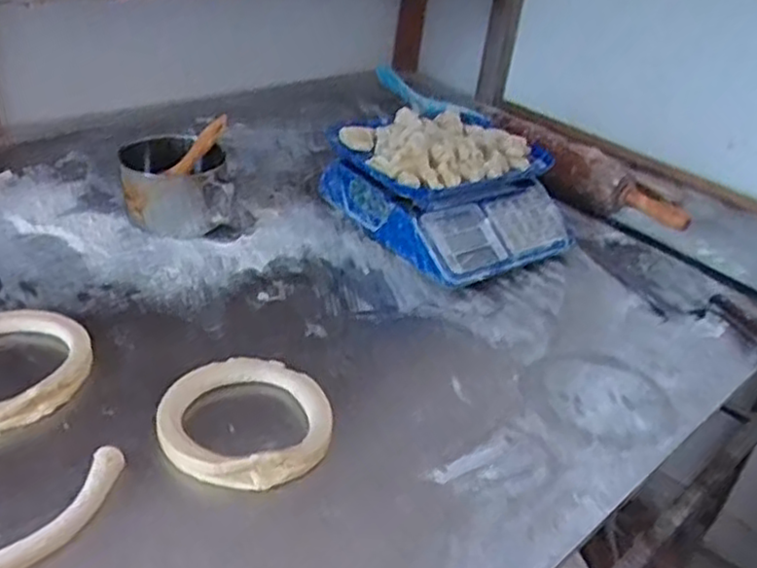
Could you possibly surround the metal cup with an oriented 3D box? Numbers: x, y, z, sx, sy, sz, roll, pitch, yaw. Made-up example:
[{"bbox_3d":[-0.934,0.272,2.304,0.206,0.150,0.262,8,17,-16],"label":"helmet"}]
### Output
[{"bbox_3d":[-0.284,-0.135,1.036,0.140,0.106,0.140,-5,33,-16],"label":"metal cup"}]

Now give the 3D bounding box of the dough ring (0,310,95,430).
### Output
[{"bbox_3d":[-0.376,0.085,0.730,0.165,0.028,0.165,4,32,-3],"label":"dough ring"}]

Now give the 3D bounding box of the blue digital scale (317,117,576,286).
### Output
[{"bbox_3d":[0.105,-0.135,1.105,0.264,0.116,0.325,-16,39,-34],"label":"blue digital scale"}]

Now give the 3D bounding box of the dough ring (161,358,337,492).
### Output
[{"bbox_3d":[-0.126,0.127,0.710,0.160,0.024,0.158,4,32,-3],"label":"dough ring"}]

